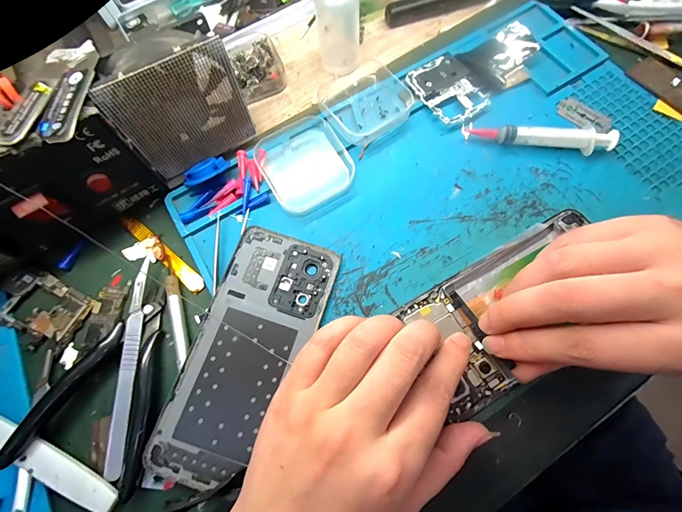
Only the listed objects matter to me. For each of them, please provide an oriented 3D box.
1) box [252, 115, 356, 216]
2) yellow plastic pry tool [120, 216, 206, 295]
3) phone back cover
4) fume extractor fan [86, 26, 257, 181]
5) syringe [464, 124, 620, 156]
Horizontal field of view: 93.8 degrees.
[{"bbox_3d":[-0.028,-0.073,0.248,0.066,0.011,0.072,-34,73,-9],"label":"box"},{"bbox_3d":[-0.131,-0.003,0.235,0.085,0.005,0.012,39,77,14],"label":"yellow plastic pry tool"},{"bbox_3d":[-0.058,0.059,0.205,0.069,0.010,0.155,18,73,8],"label":"phone back cover"},{"bbox_3d":[-0.108,-0.101,0.219,0.079,0.084,0.030,-36,73,-9],"label":"fume extractor fan"},{"bbox_3d":[0.152,-0.092,0.244,0.101,0.014,0.018,13,72,7],"label":"syringe"}]

